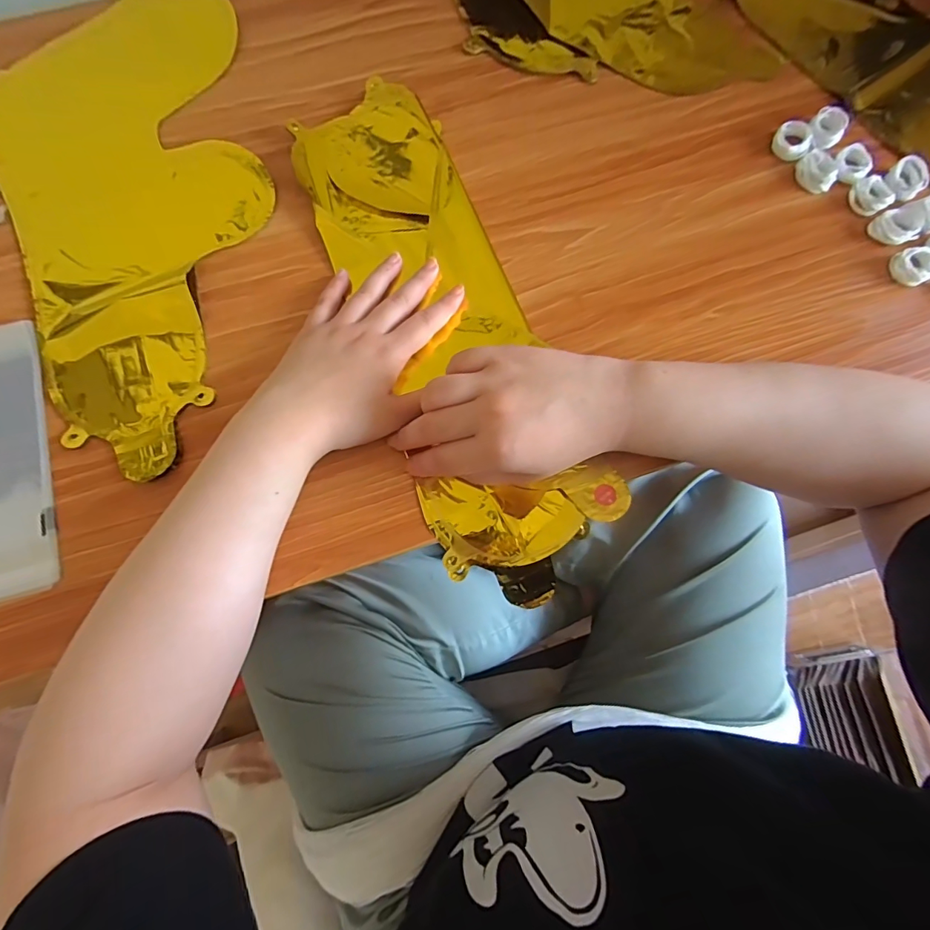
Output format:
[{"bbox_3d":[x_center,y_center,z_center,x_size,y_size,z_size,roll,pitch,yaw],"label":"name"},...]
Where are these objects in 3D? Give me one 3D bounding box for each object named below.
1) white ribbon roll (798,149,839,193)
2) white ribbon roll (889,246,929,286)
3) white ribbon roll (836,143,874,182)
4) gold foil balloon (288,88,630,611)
[{"bbox_3d":[0.291,-0.242,0.379,0.028,0.012,0.035,-26,80,-5],"label":"white ribbon roll"},{"bbox_3d":[0.353,-0.156,0.361,0.030,0.008,0.028,0,78,0],"label":"white ribbon roll"},{"bbox_3d":[0.320,-0.248,0.381,0.028,0.011,0.031,42,81,8],"label":"white ribbon roll"},{"bbox_3d":[-0.010,-0.104,0.357,0.133,0.034,0.425,-20,80,-4],"label":"gold foil balloon"}]

